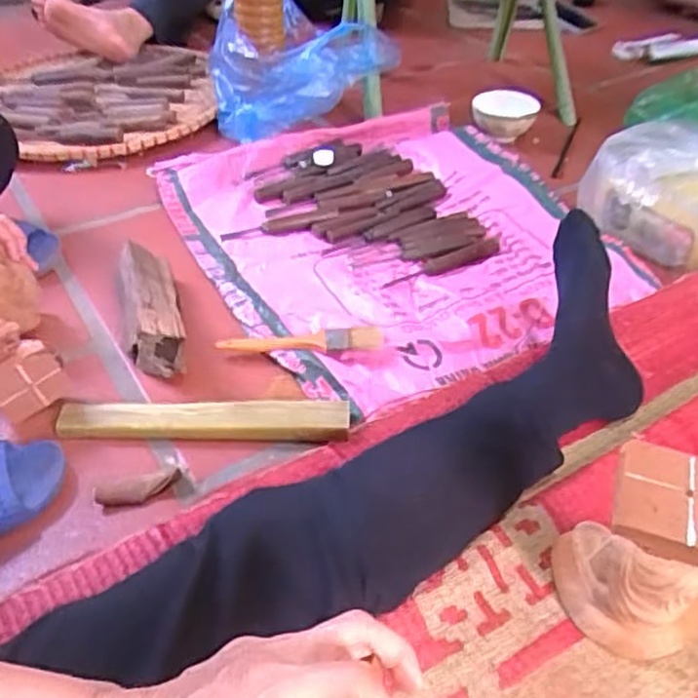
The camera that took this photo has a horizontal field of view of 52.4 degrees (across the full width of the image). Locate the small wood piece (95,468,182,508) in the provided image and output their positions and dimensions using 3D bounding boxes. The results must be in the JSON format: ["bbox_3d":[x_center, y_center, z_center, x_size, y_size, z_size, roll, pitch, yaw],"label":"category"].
[{"bbox_3d":[-0.191,0.125,0.643,0.078,0.006,0.031,-14,43,-11],"label":"small wood piece"}]

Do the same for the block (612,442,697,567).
[{"bbox_3d":[0.206,0.096,0.436,0.079,0.018,0.070,13,44,16],"label":"block"}]

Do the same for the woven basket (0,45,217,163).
[{"bbox_3d":[-0.448,-0.455,1.273,0.468,0.067,0.392,29,50,30],"label":"woven basket"}]

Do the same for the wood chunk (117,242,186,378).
[{"bbox_3d":[-0.228,-0.044,0.799,0.072,0.063,0.193,-16,43,-14],"label":"wood chunk"}]

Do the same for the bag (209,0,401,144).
[{"bbox_3d":[-0.096,-0.464,1.177,0.269,0.168,0.243,-18,45,-18],"label":"bag"}]

